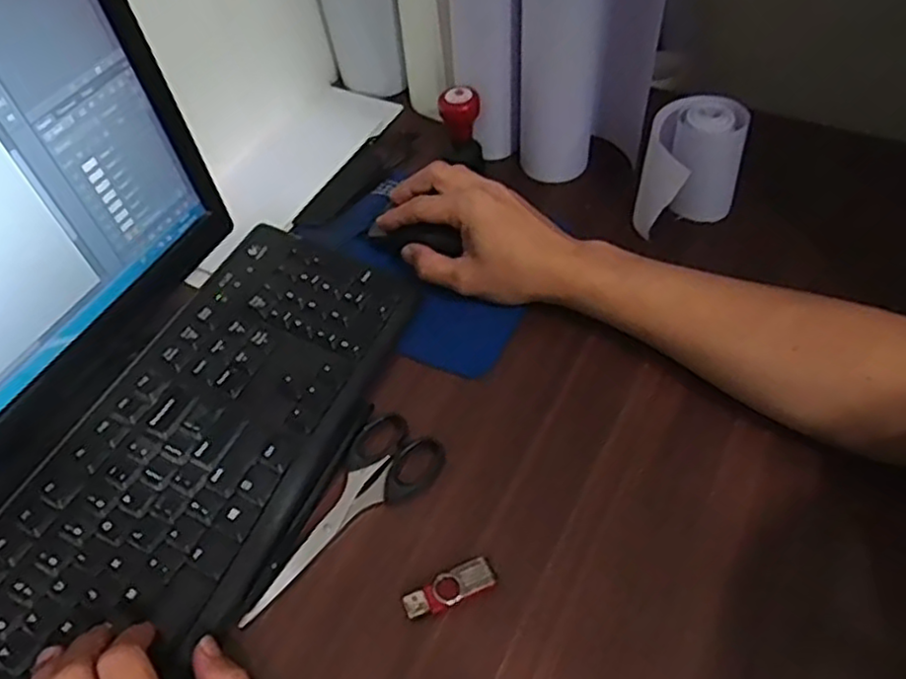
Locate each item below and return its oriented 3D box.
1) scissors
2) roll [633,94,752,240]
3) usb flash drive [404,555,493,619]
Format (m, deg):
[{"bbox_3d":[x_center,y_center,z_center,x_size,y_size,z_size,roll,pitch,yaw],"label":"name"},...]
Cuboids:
[{"bbox_3d":[-0.070,0.107,0.430,0.057,0.010,0.150,35,61,20],"label":"scissors"},{"bbox_3d":[0.183,-0.129,0.544,0.073,0.090,0.075,1,55,-2],"label":"roll"},{"bbox_3d":[-0.002,0.140,0.396,0.052,0.007,0.019,-20,59,-15],"label":"usb flash drive"}]

